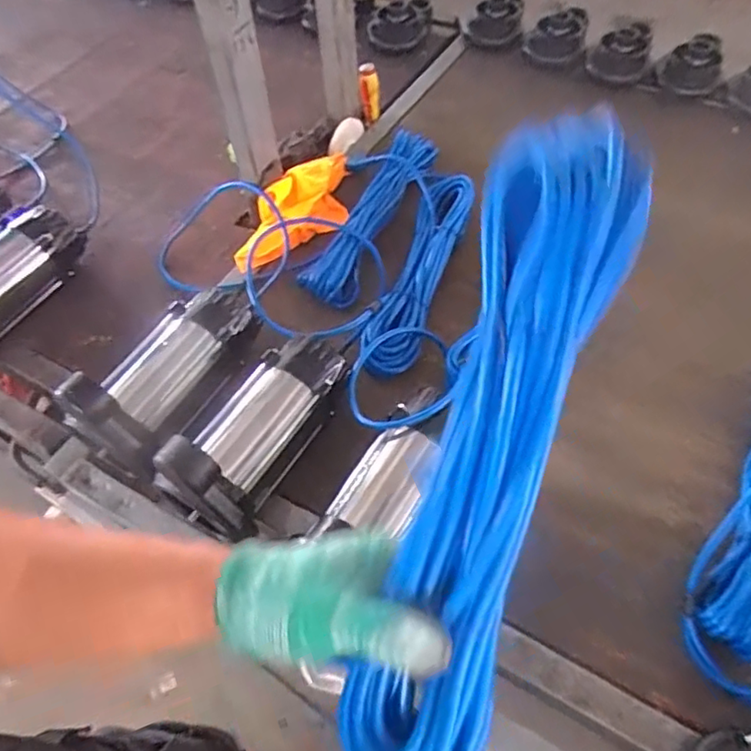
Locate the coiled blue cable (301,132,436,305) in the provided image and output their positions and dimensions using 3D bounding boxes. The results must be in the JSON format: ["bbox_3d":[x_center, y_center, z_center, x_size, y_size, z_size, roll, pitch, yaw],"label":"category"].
[{"bbox_3d":[-0.010,-0.236,0.859,0.076,0.063,0.310,21,60,16],"label":"coiled blue cable"}]

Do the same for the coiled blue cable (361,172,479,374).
[{"bbox_3d":[0.064,-0.148,0.800,0.077,0.047,0.364,14,58,12],"label":"coiled blue cable"}]

